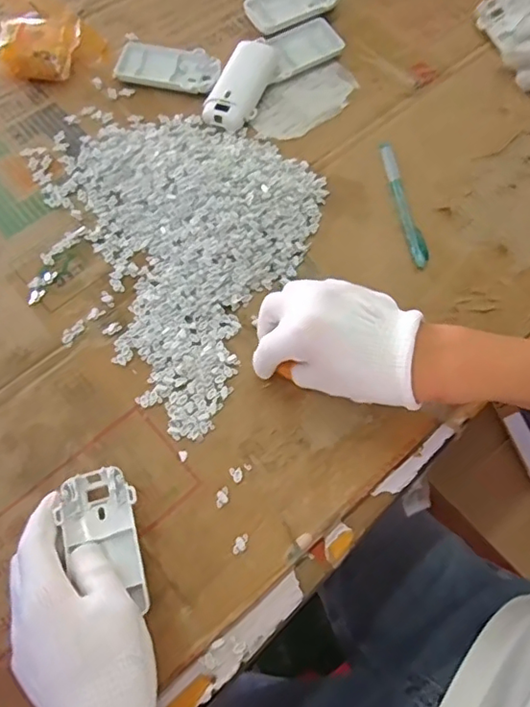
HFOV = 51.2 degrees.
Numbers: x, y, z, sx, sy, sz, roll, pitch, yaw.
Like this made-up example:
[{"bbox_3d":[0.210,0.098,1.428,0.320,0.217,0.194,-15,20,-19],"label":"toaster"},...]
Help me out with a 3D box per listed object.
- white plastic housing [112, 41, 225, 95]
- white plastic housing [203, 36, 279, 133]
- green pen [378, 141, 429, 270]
[{"bbox_3d":[-0.091,-0.275,0.533,0.094,0.017,0.048,9,67,3],"label":"white plastic housing"},{"bbox_3d":[-0.022,-0.253,0.520,0.045,0.022,0.098,22,68,8],"label":"white plastic housing"},{"bbox_3d":[0.120,-0.131,0.479,0.016,0.012,0.123,-11,67,-6],"label":"green pen"}]

